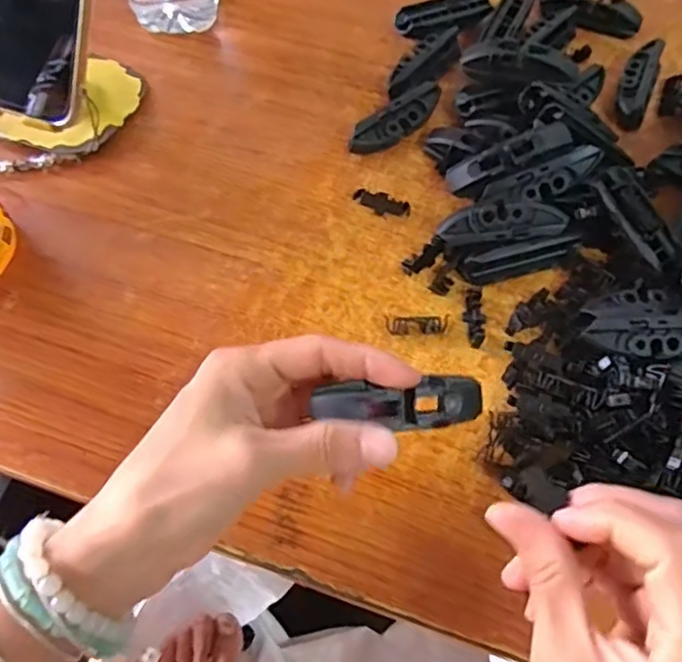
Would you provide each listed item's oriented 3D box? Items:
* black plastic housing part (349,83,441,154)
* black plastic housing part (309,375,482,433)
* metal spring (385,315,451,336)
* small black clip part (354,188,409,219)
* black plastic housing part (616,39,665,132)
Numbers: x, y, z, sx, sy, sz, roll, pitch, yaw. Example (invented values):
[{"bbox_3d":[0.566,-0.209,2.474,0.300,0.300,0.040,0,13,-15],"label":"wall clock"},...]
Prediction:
[{"bbox_3d":[0.035,-0.133,0.410,0.066,0.024,0.017,-37,70,-16],"label":"black plastic housing part"},{"bbox_3d":[0.024,0.029,0.256,0.067,0.010,0.020,0,65,-7],"label":"black plastic housing part"},{"bbox_3d":[0.043,-0.003,0.361,0.035,0.006,0.011,-2,65,-1],"label":"metal spring"},{"bbox_3d":[0.025,-0.078,0.393,0.035,0.009,0.012,23,67,10],"label":"small black clip part"},{"bbox_3d":[0.201,-0.166,0.429,0.024,0.022,0.062,23,67,10],"label":"black plastic housing part"}]

